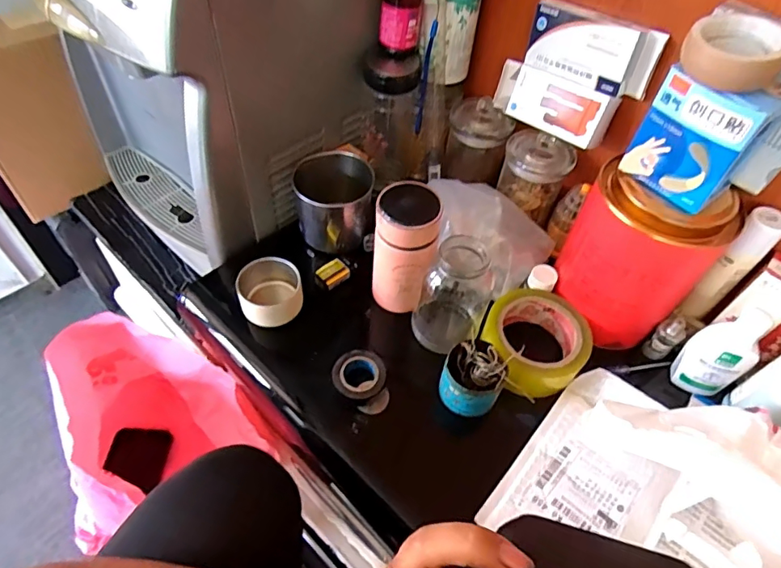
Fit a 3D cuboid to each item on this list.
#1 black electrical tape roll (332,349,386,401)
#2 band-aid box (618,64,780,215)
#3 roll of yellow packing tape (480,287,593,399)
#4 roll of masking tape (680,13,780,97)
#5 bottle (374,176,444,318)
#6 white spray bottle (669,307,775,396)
[{"bbox_3d":[-0.032,0.090,0.488,0.050,0.018,0.049,3,51,-3],"label":"black electrical tape roll"},{"bbox_3d":[0.246,-0.119,0.398,0.081,0.094,0.051,37,57,22],"label":"band-aid box"},{"bbox_3d":[0.147,0.058,0.510,0.100,0.042,0.109,3,51,-3],"label":"roll of yellow packing tape"},{"bbox_3d":[0.250,-0.156,0.345,0.074,0.031,0.074,-17,55,-18],"label":"roll of masking tape"},{"bbox_3d":[0.013,-0.033,0.512,0.062,0.136,0.065,3,51,-3],"label":"bottle"},{"bbox_3d":[0.319,0.067,0.477,0.031,0.109,0.051,-25,57,-23],"label":"white spray bottle"}]

